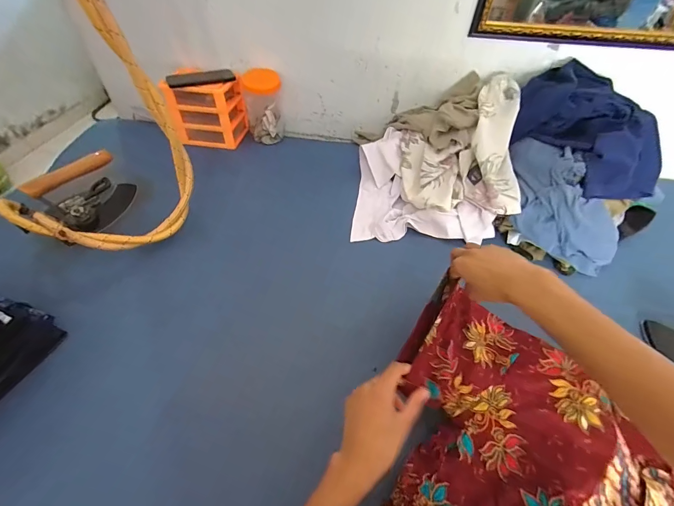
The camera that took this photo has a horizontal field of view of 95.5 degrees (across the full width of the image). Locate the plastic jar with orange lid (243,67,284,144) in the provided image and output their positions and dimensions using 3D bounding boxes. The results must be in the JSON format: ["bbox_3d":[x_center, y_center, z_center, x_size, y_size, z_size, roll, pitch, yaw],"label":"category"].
[{"bbox_3d":[-0.208,-0.416,0.863,0.101,0.182,0.094,1,50,-2],"label":"plastic jar with orange lid"}]

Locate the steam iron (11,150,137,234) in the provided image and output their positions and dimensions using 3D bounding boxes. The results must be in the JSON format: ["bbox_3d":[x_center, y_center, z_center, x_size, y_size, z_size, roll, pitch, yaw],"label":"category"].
[{"bbox_3d":[-0.546,-0.127,0.665,0.094,0.110,0.183,32,56,21],"label":"steam iron"}]

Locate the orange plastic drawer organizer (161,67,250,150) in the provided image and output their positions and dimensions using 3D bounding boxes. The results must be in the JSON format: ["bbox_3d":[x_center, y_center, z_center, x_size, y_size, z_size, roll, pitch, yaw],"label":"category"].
[{"bbox_3d":[-0.361,-0.400,0.866,0.168,0.160,0.156,11,51,6],"label":"orange plastic drawer organizer"}]

